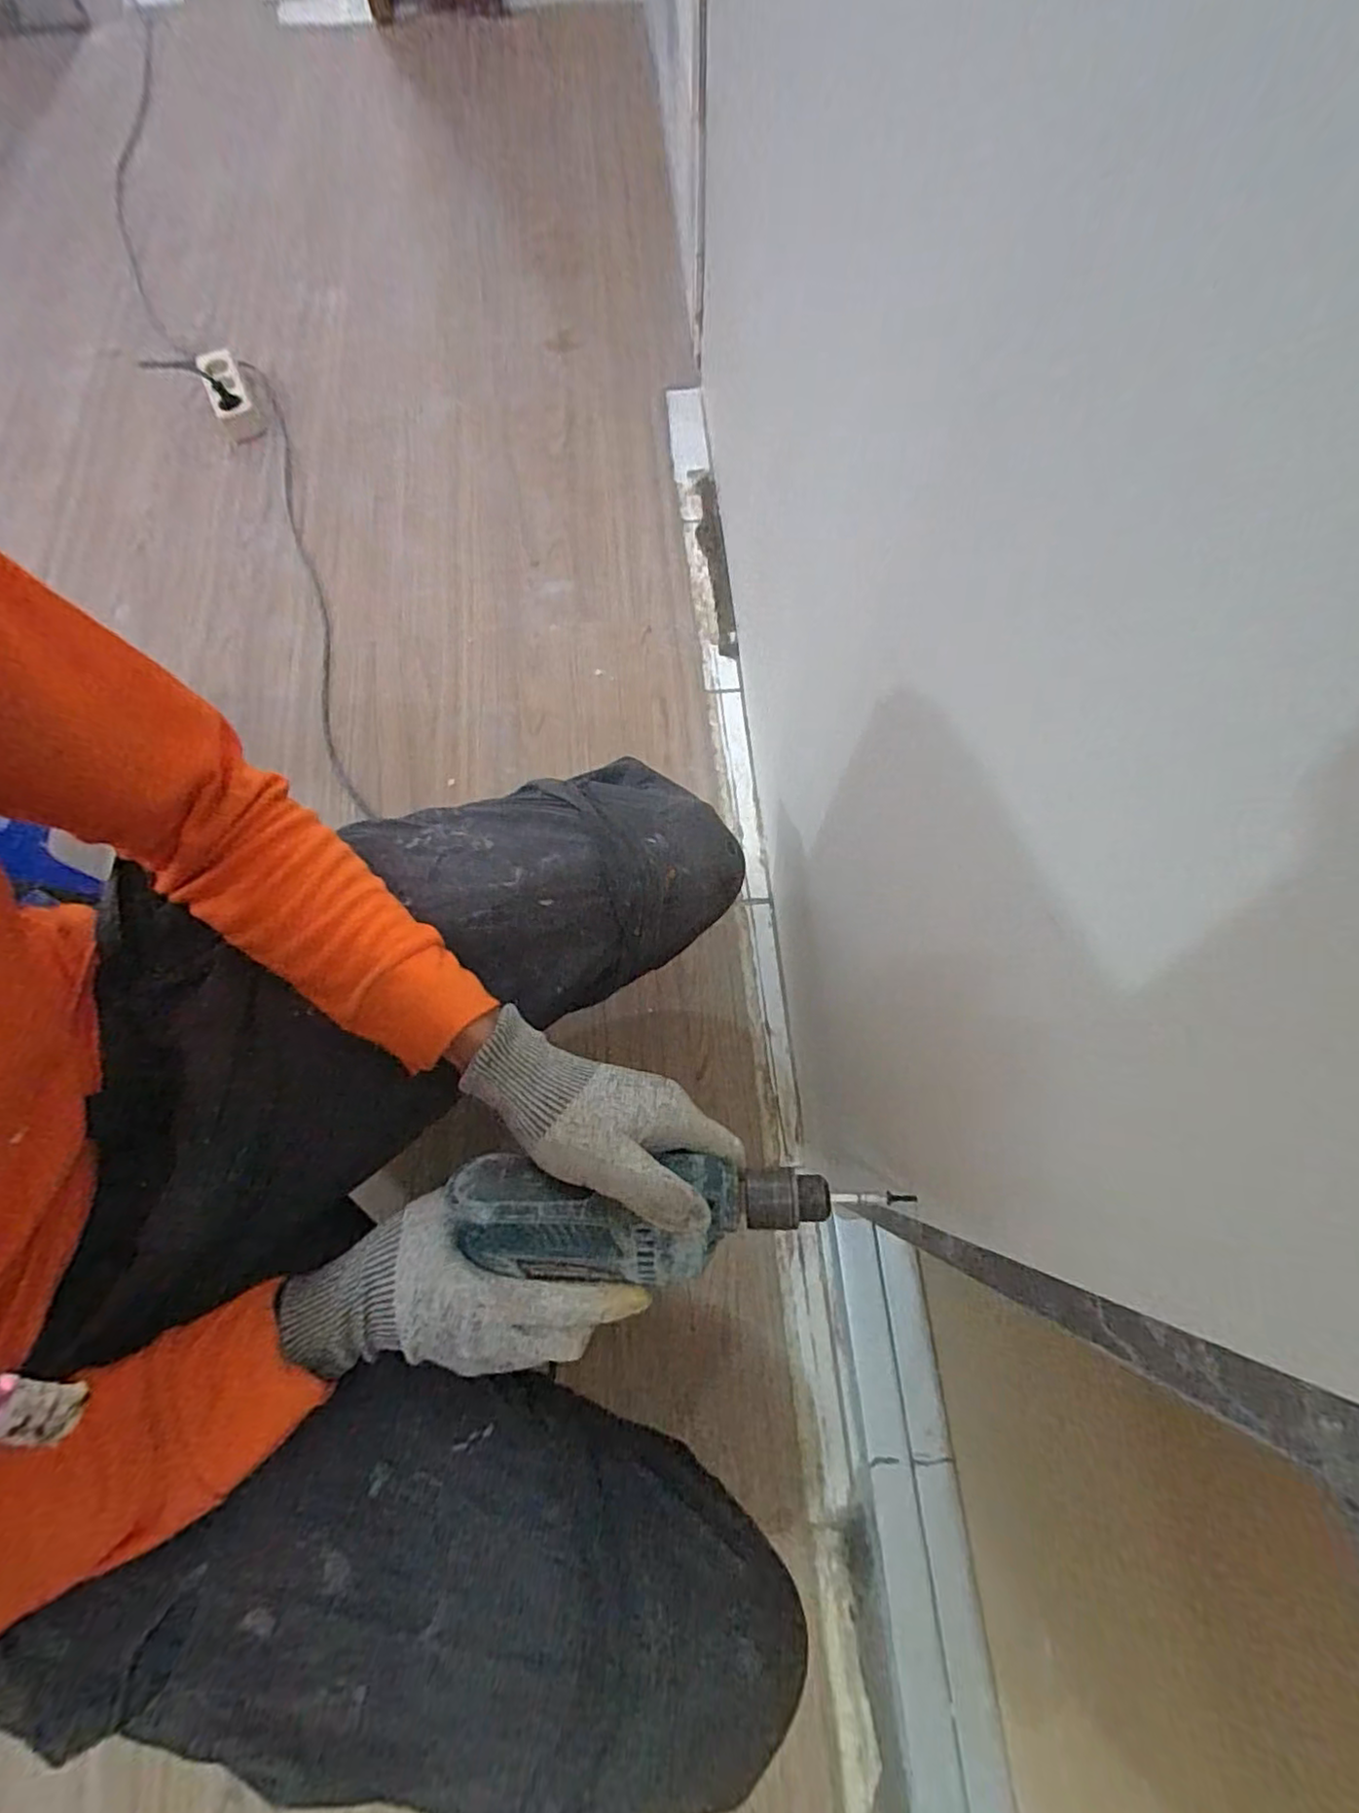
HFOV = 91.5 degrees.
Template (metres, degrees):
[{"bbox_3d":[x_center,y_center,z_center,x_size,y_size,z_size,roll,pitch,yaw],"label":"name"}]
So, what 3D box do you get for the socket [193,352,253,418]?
[{"bbox_3d":[-0.728,-0.837,1.052,0.056,0.035,0.147,-26,73,-7],"label":"socket"}]

